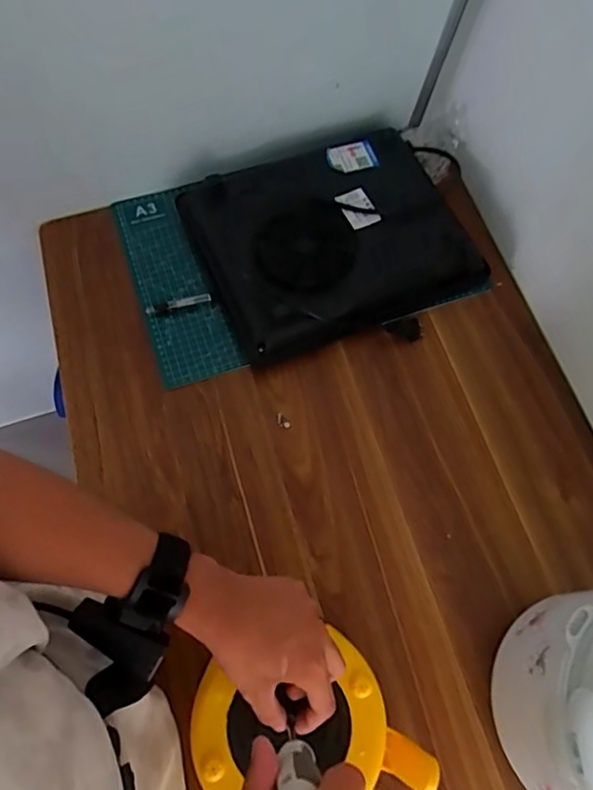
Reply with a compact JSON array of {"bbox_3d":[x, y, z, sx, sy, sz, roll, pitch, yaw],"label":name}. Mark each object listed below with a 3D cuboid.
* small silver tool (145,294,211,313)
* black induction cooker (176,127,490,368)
[{"bbox_3d":[-0.152,-0.118,0.726,0.082,0.007,0.012,-13,69,-7],"label":"small silver tool"},{"bbox_3d":[0.051,-0.205,0.736,0.338,0.063,0.265,-23,71,-10],"label":"black induction cooker"}]

